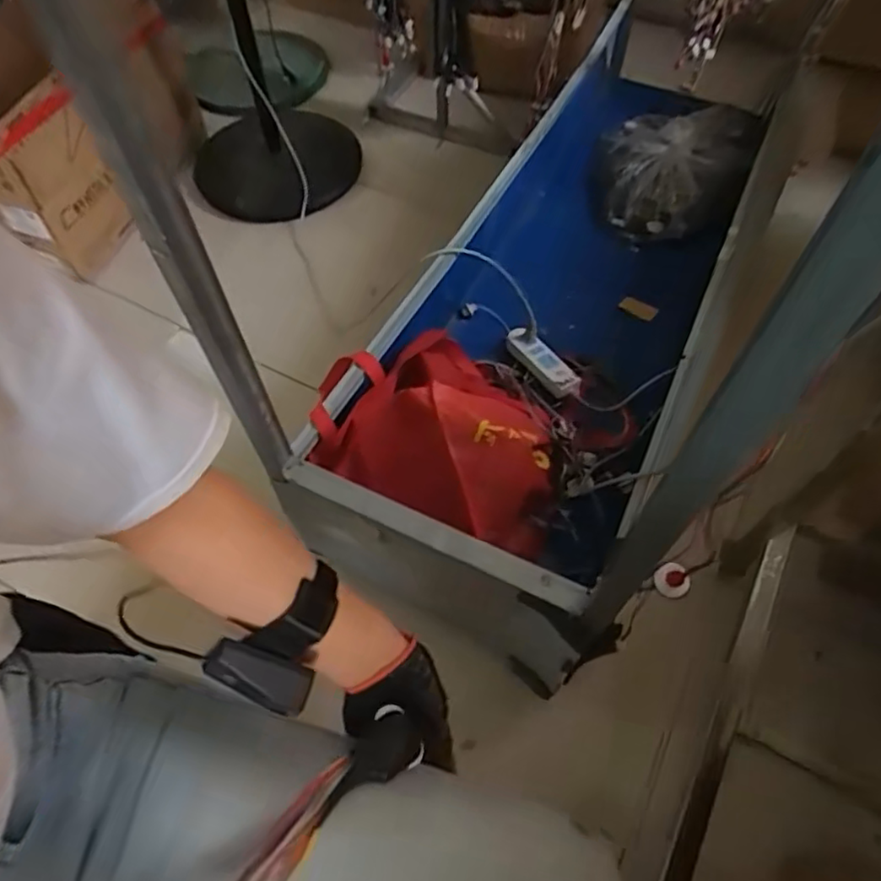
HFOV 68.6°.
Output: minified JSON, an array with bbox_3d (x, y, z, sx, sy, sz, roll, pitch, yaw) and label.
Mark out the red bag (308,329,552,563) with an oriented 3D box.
[{"bbox_3d":[0.023,-0.039,1.016,0.352,0.229,0.305,14,59,10],"label":"red bag"}]

